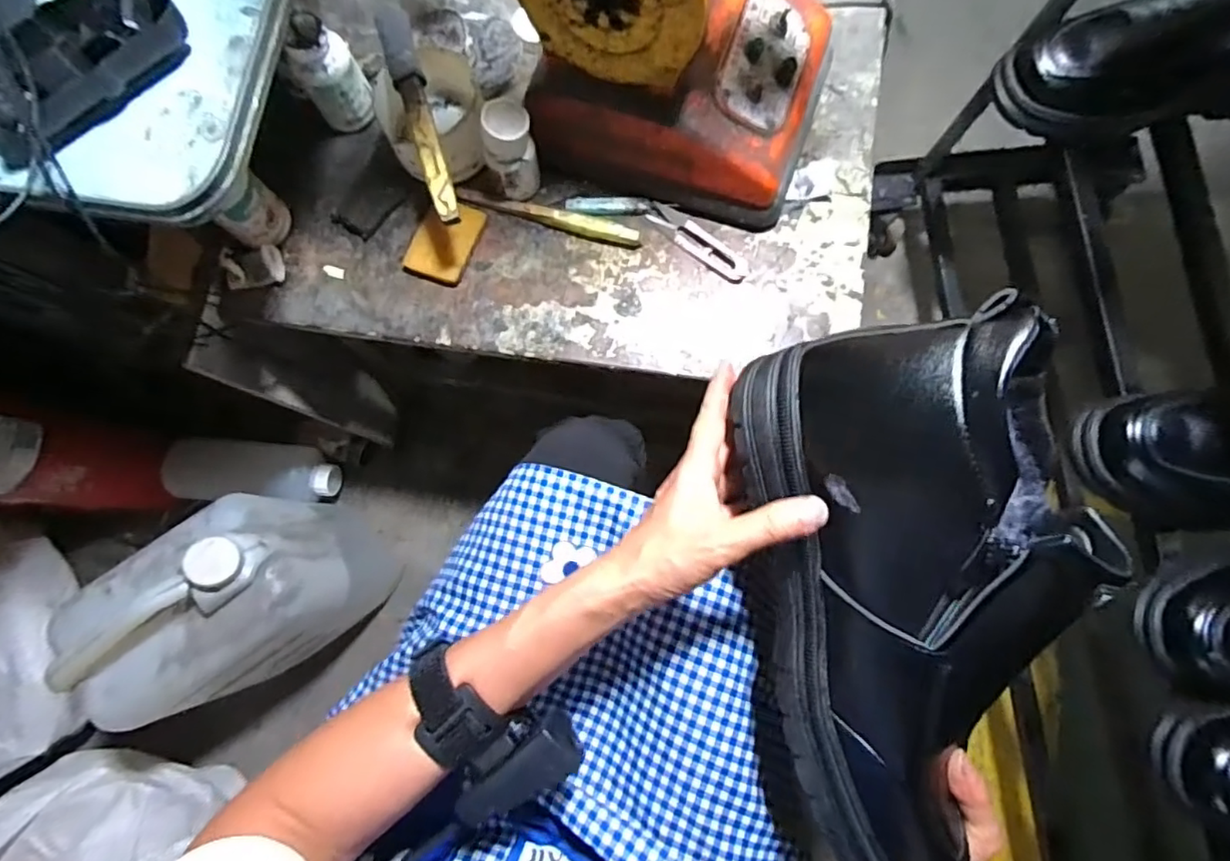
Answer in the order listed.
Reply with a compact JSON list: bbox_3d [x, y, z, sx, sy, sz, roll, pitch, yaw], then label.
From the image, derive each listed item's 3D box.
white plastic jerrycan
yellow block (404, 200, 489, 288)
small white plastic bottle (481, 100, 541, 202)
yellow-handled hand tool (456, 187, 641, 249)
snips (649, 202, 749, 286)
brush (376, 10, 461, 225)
[{"bbox_3d":[-0.422,0.198,0.694,0.227,0.346,0.154,-33,81,-5],"label":"white plastic jerrycan"},{"bbox_3d":[-0.148,-0.164,0.506,0.048,0.011,0.071,24,91,-1],"label":"yellow block"},{"bbox_3d":[-0.087,-0.232,0.487,0.040,0.080,0.042,-17,80,-2],"label":"small white plastic bottle"},{"bbox_3d":[-0.059,-0.190,0.515,0.164,0.011,0.017,16,81,4],"label":"yellow-handled hand tool"},{"bbox_3d":[0.073,-0.165,0.514,0.101,0.006,0.024,38,83,7],"label":"snips"},{"bbox_3d":[-0.152,-0.243,0.455,0.023,0.020,0.177,-17,80,-2],"label":"brush"}]

